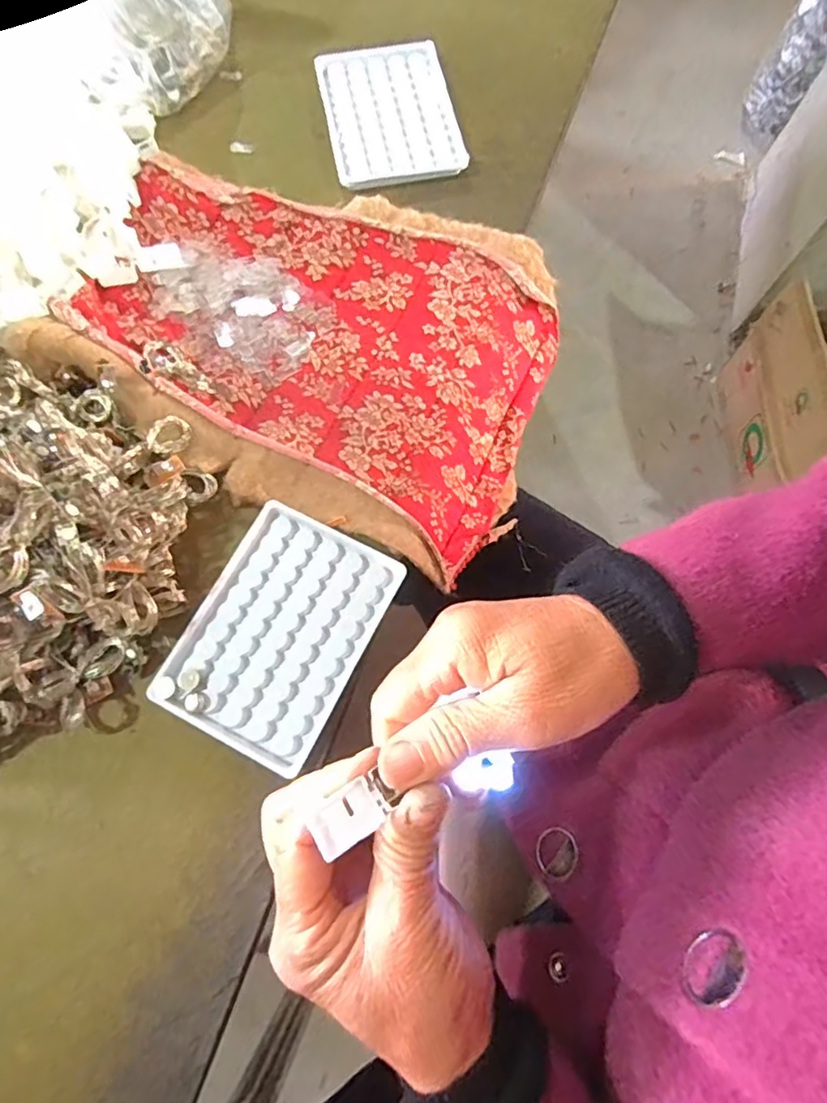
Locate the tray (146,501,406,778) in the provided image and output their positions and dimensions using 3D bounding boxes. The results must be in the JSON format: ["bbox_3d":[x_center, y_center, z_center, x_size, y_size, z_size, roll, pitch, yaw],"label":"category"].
[{"bbox_3d":[-0.074,0.043,0.334,0.093,0.007,0.130,26,74,8],"label":"tray"}]

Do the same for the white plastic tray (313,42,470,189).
[{"bbox_3d":[-0.017,-0.335,0.453,0.095,0.011,0.131,-11,73,-4],"label":"white plastic tray"}]

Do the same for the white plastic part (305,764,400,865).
[{"bbox_3d":[-0.023,0.101,0.230,0.033,0.004,0.018,-25,76,-29],"label":"white plastic part"}]

